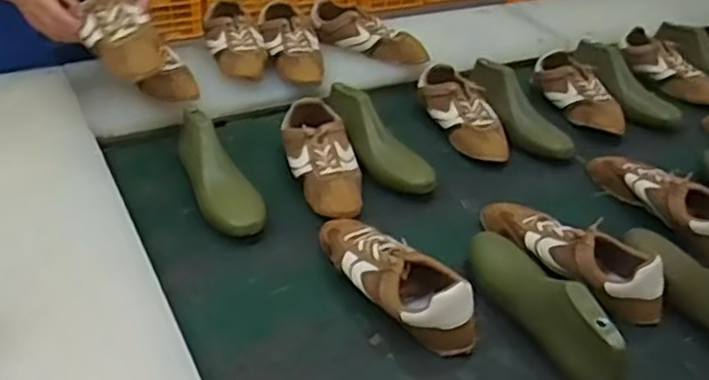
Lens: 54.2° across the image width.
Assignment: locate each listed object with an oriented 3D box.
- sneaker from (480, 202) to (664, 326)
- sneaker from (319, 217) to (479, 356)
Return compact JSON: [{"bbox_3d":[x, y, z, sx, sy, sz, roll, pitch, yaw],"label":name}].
[{"bbox_3d":[0.285,0.080,0.930,0.265,0.079,0.092,27,42,28],"label":"sneaker"},{"bbox_3d":[0.045,0.102,0.871,0.093,0.074,0.268,-22,44,-31],"label":"sneaker"}]

